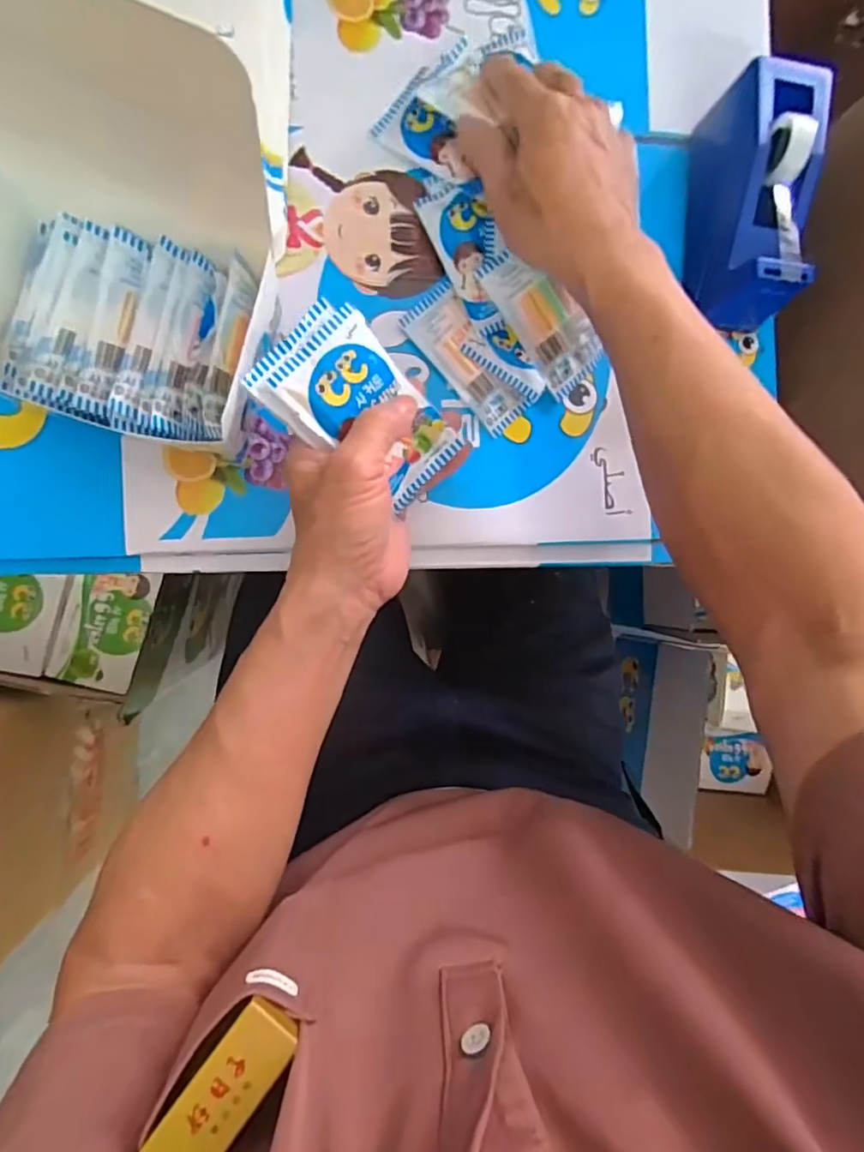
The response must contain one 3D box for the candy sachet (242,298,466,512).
[{"bbox_3d":[-0.040,-0.093,0.327,0.110,0.016,0.070,45,74,-24],"label":"candy sachet"}]

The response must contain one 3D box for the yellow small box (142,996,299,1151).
[{"bbox_3d":[-0.070,0.174,0.193,0.022,0.011,0.055,39,84,-7],"label":"yellow small box"}]

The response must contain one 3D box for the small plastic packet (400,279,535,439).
[{"bbox_3d":[0.026,-0.150,0.399,0.041,0.010,0.103,-41,96,-8],"label":"small plastic packet"}]

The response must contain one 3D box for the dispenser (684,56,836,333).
[{"bbox_3d":[0.224,-0.260,0.398,0.061,0.068,0.150,3,89,-10],"label":"dispenser"}]

